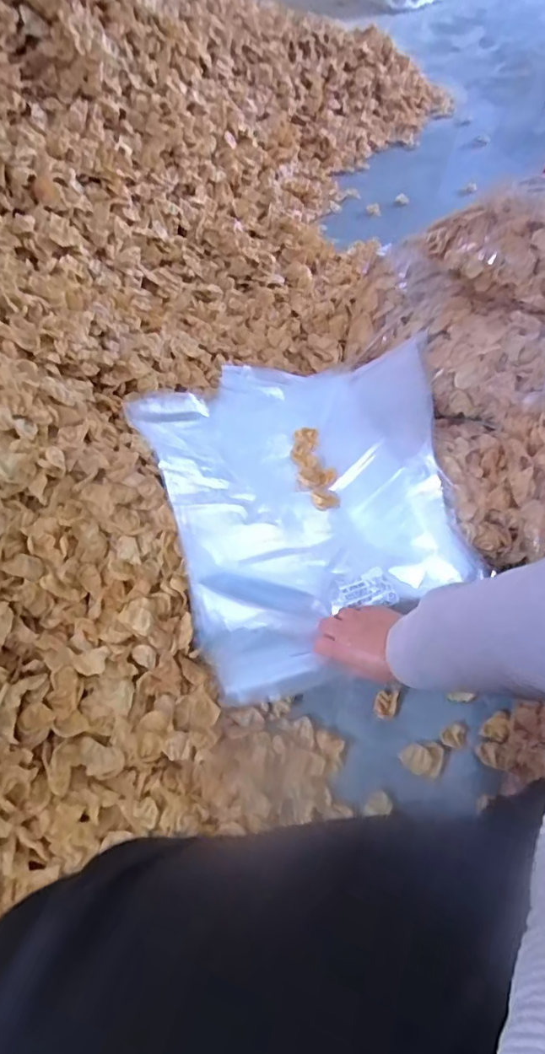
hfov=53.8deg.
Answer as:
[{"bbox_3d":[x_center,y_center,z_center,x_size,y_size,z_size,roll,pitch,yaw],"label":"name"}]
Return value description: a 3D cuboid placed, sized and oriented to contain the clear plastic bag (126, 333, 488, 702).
[{"bbox_3d":[0.051,-0.053,0.712,0.375,0.123,0.469,-15,60,-13],"label":"clear plastic bag"}]

